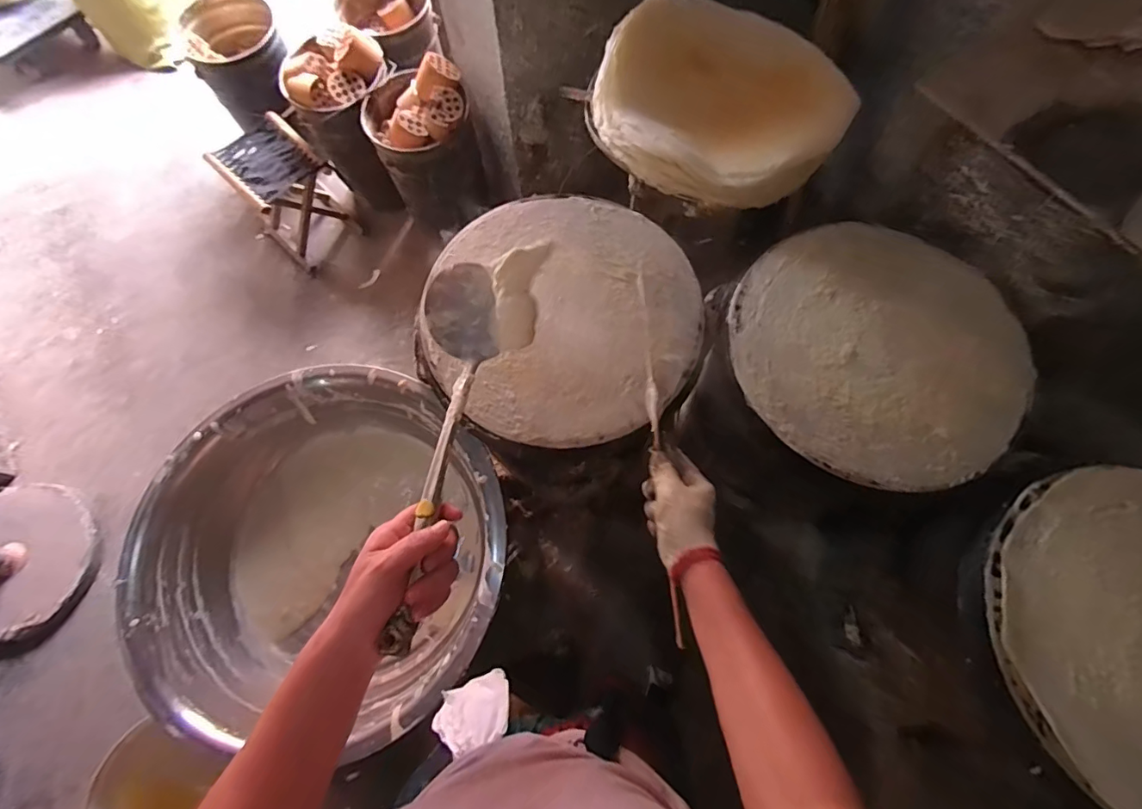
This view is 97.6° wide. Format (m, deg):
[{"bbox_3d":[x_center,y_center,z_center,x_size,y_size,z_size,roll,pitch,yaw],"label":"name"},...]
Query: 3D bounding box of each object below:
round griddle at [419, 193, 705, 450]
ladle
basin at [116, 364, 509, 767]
[{"bbox_3d":[-0.011,-0.137,0.702,0.378,0.033,0.384,0,71,0],"label":"round griddle"},{"bbox_3d":[-0.118,0.025,0.447,0.077,0.067,0.351,3,59,1],"label":"ladle"},{"bbox_3d":[-0.379,0.217,0.816,0.557,0.181,0.519,0,71,0],"label":"basin"}]

